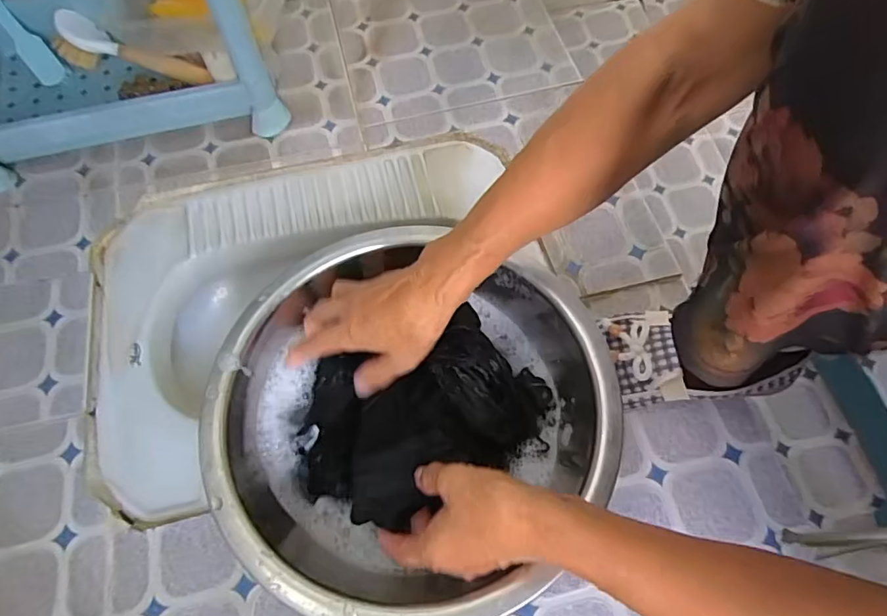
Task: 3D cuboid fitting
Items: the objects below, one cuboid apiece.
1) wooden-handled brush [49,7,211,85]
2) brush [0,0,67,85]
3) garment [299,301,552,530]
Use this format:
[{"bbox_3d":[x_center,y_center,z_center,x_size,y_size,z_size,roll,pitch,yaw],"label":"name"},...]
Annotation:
[{"bbox_3d":[-0.409,-0.326,0.674,0.218,0.044,0.050,22,67,9],"label":"wooden-handled brush"},{"bbox_3d":[-0.564,-0.365,0.693,0.034,0.023,0.168,-40,92,-17],"label":"brush"},{"bbox_3d":[-0.020,0.088,0.450,0.222,0.073,0.149,-17,67,-8],"label":"garment"}]

